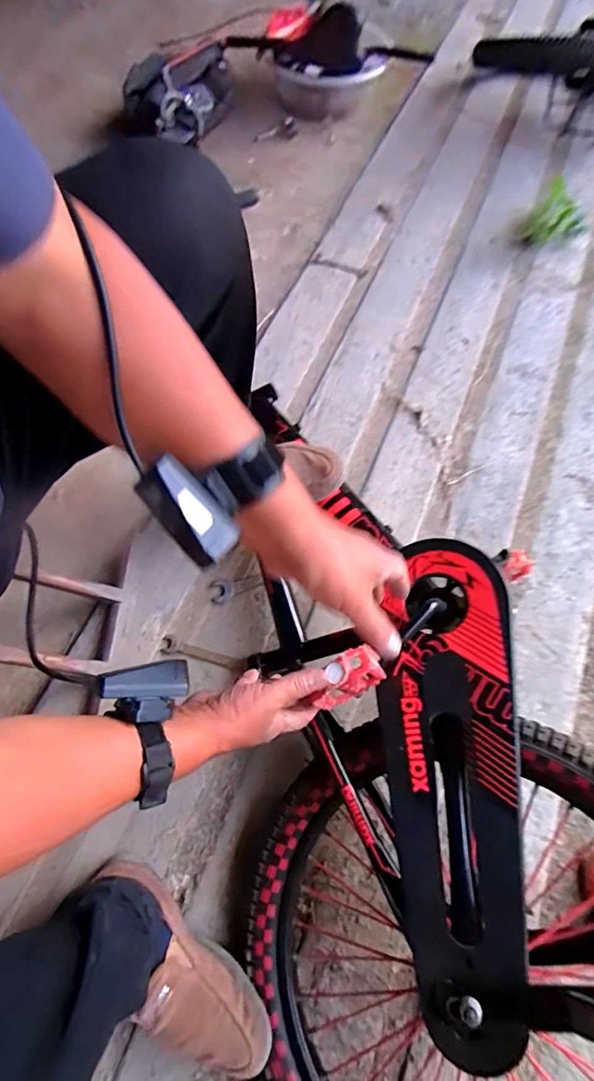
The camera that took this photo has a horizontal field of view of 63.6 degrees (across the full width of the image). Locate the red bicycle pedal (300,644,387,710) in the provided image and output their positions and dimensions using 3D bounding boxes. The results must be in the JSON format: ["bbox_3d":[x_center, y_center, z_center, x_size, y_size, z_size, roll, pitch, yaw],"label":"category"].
[{"bbox_3d":[0.051,0.137,0.489,0.082,0.073,0.033,-24,68,-9],"label":"red bicycle pedal"}]

